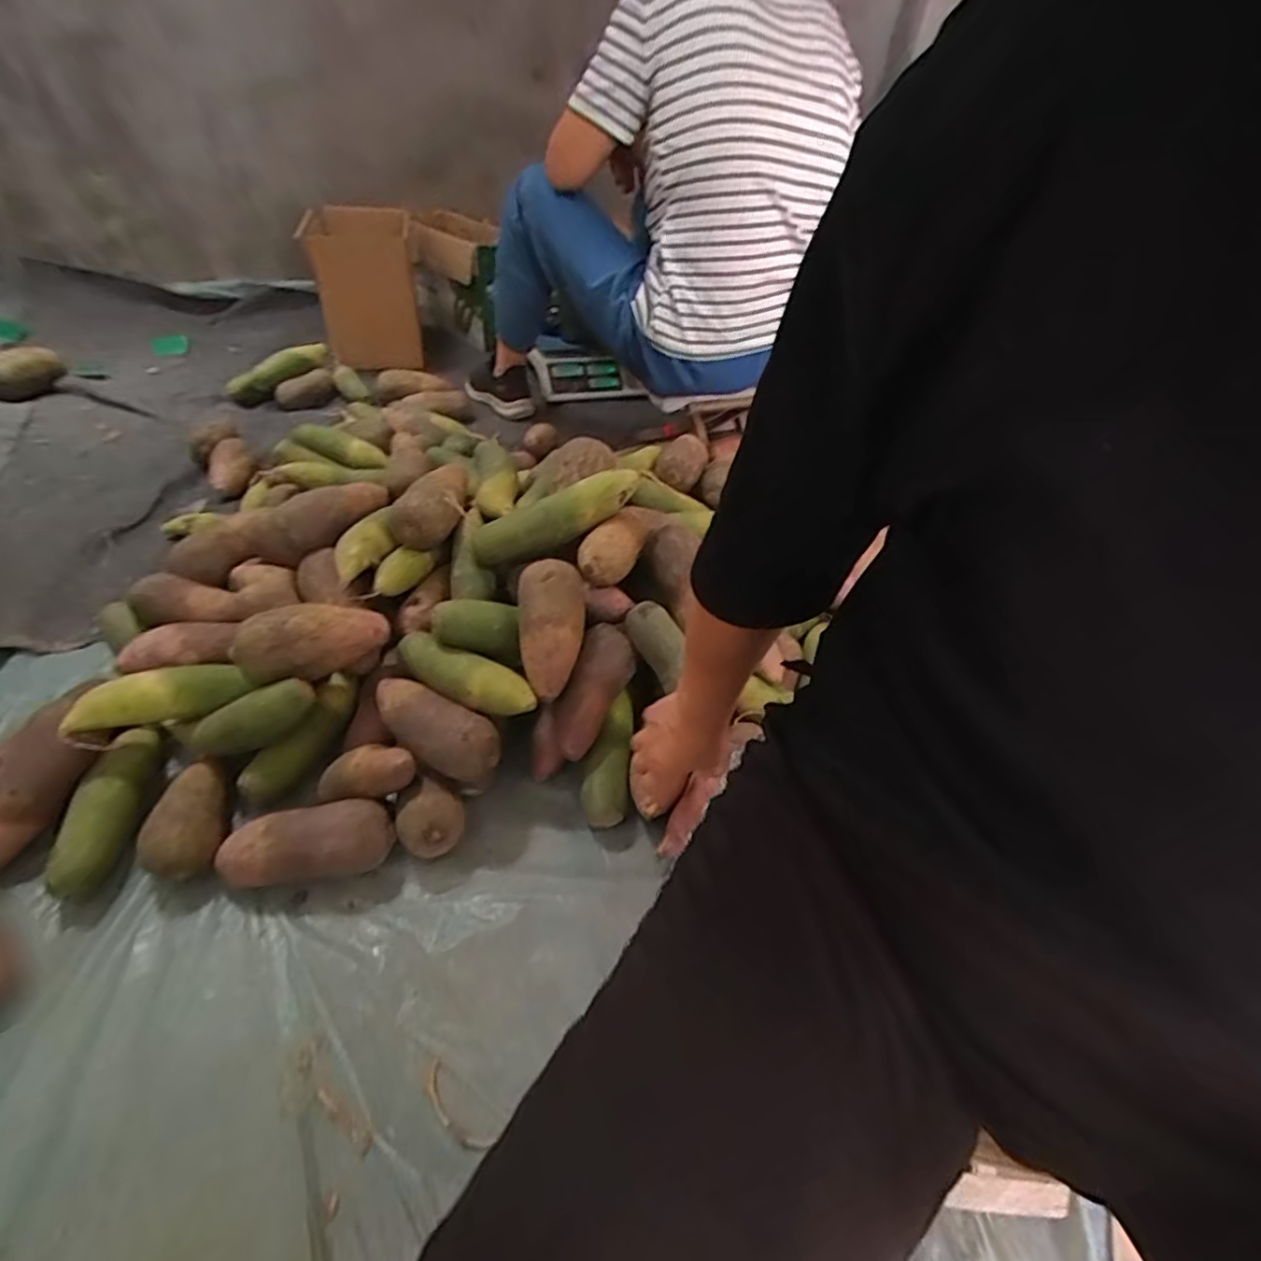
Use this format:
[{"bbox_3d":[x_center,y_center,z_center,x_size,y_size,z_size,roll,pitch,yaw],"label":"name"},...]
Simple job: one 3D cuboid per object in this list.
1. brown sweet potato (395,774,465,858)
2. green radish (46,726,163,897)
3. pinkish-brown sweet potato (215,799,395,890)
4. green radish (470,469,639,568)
[{"bbox_3d":[-0.206,0.191,0.642,0.062,0.064,0.067,-25,51,-31],"label":"brown sweet potato"},{"bbox_3d":[-0.524,0.177,0.639,0.048,0.054,0.182,-2,43,-10],"label":"green radish"},{"bbox_3d":[-0.318,0.214,0.619,0.154,0.063,0.060,-8,44,-15],"label":"pinkish-brown sweet potato"},{"bbox_3d":[-0.088,-0.136,0.756,0.216,0.048,0.046,-24,46,4],"label":"green radish"}]

